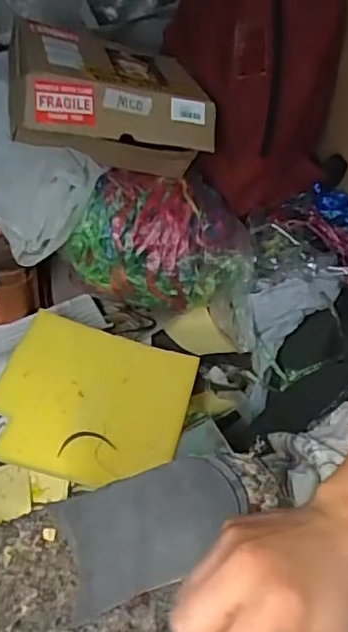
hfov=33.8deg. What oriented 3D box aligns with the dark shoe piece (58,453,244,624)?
[{"bbox_3d":[-0.015,0.146,0.402,0.126,0.004,0.078,-25,57,2],"label":"dark shoe piece"}]

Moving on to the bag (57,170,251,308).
[{"bbox_3d":[-0.023,-0.112,0.892,0.271,0.170,0.138,-1,51,-1],"label":"bag"}]

